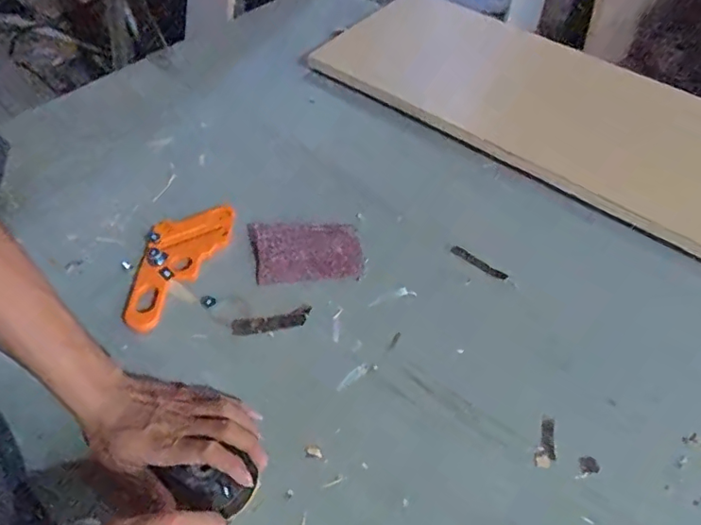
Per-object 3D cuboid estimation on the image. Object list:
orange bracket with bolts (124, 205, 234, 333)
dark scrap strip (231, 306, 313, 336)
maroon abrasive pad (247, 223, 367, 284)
[{"bbox_3d":[-0.211,-0.006,0.620,0.082,0.017,0.183,21,51,16],"label":"orange bracket with bolts"},{"bbox_3d":[-0.085,0.064,0.575,0.085,0.006,0.023,-9,49,-10],"label":"dark scrap strip"},{"bbox_3d":[-0.052,-0.013,0.630,0.128,0.016,0.084,-3,48,-5],"label":"maroon abrasive pad"}]

